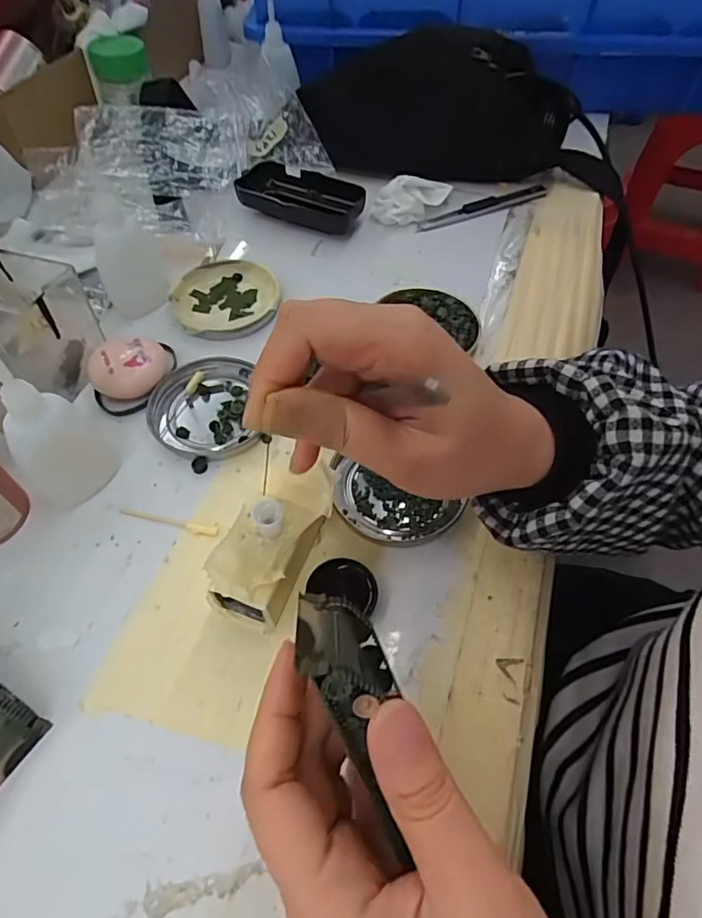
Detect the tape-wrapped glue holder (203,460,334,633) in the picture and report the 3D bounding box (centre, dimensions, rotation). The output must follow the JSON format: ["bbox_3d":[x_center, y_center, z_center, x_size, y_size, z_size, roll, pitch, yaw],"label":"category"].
[{"bbox_3d":[-0.039,0.044,0.275,0.039,0.044,0.077,24,58,17],"label":"tape-wrapped glue holder"}]

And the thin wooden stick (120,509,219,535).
[{"bbox_3d":[-0.103,0.035,0.305,0.058,0.004,0.007,11,56,5],"label":"thin wooden stick"}]

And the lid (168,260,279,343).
[{"bbox_3d":[-0.094,-0.121,0.408,0.078,0.011,0.078,0,54,0],"label":"lid"}]

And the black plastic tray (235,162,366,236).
[{"bbox_3d":[-0.046,-0.226,0.470,0.114,0.024,0.053,21,57,15],"label":"black plastic tray"}]

